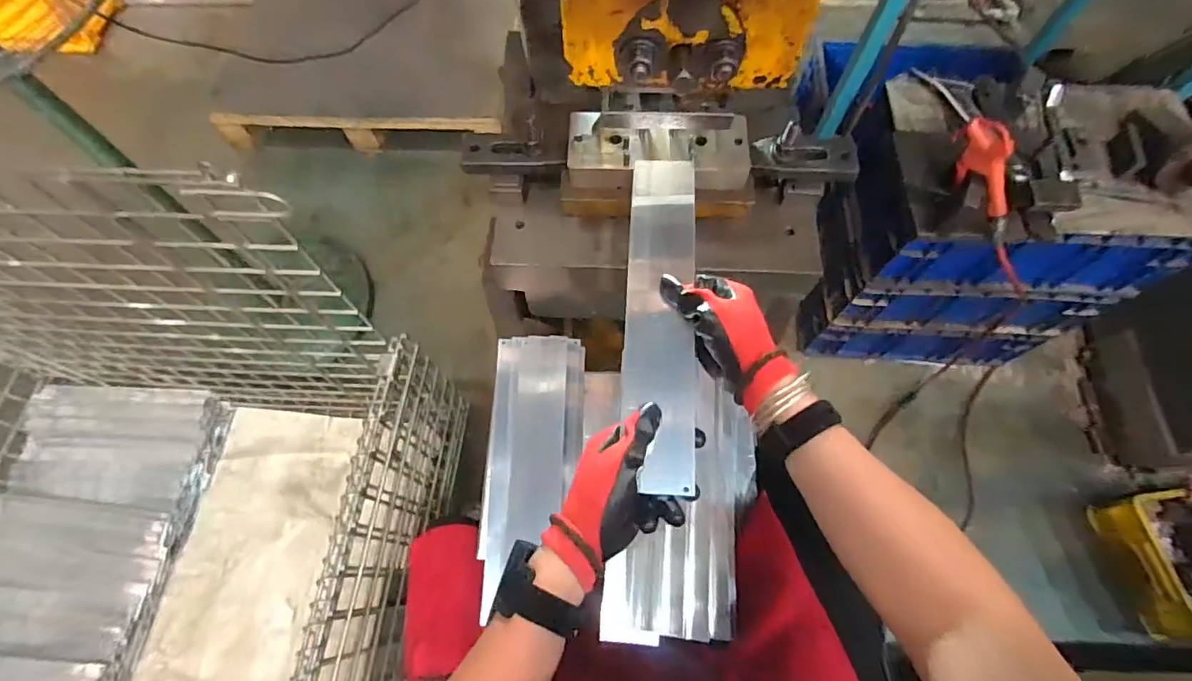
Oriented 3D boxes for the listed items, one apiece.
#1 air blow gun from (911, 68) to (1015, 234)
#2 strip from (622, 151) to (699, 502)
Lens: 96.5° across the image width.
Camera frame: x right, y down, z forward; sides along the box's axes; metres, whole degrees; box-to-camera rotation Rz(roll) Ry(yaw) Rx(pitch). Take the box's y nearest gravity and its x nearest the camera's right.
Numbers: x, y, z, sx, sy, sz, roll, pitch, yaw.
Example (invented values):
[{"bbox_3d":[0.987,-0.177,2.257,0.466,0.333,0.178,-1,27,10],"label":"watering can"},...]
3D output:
[{"bbox_3d":[0.518,-0.258,0.714,0.031,0.083,0.263,-36,103,-14],"label":"air blow gun"},{"bbox_3d":[0.059,-0.030,0.483,0.062,0.008,0.314,1,71,8],"label":"strip"}]

